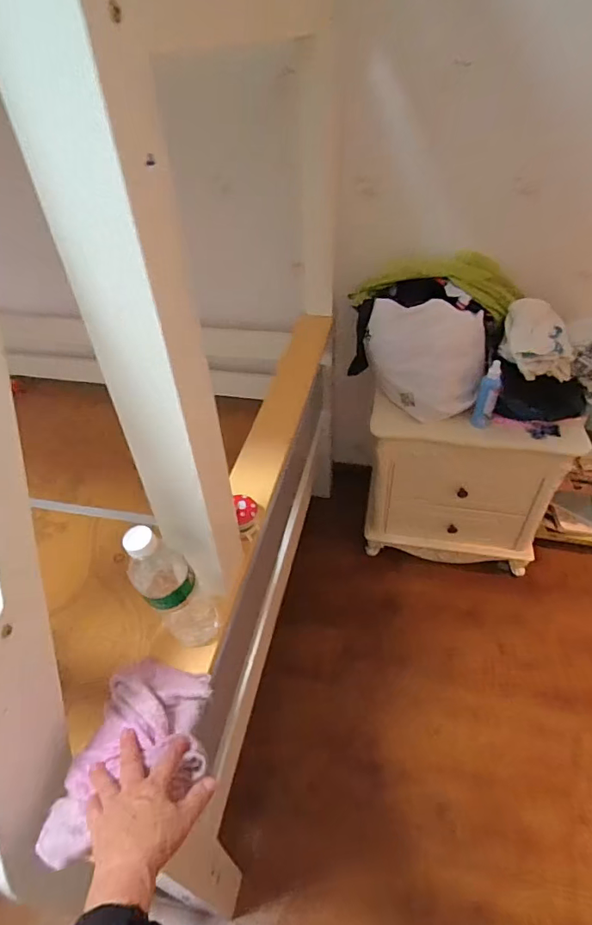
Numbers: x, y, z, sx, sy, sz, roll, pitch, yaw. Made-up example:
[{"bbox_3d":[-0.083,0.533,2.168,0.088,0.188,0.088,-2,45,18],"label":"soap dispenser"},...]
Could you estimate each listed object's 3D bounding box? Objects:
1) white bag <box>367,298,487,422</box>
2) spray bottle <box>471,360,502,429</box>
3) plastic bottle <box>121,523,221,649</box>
[{"bbox_3d":[0.331,-0.264,1.211,0.287,0.261,0.141,2,43,6],"label":"white bag"},{"bbox_3d":[0.475,-0.164,1.183,0.047,0.179,0.048,16,46,20],"label":"spray bottle"},{"bbox_3d":[-0.150,0.154,0.583,0.072,0.228,0.054,-23,46,-20],"label":"plastic bottle"}]

